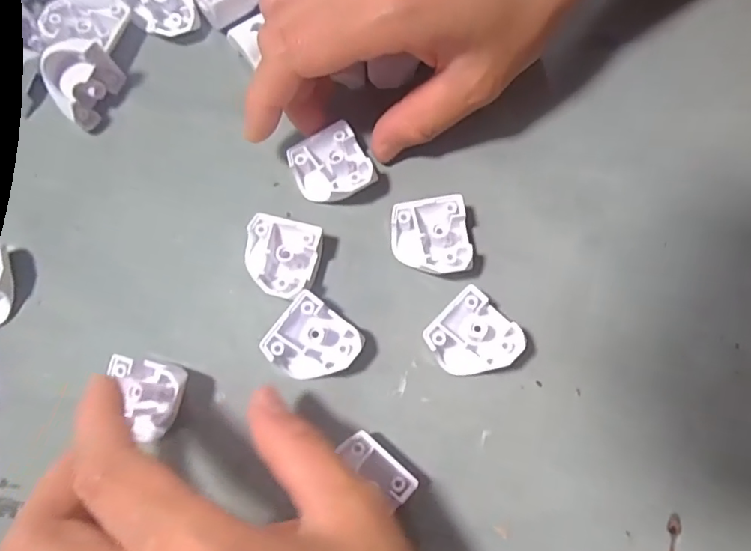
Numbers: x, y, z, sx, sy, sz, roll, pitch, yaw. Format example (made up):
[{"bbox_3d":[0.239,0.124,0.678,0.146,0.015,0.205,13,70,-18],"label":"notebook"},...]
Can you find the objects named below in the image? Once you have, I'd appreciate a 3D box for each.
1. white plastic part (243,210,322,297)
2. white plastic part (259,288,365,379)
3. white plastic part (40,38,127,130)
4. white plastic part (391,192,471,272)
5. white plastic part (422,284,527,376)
[{"bbox_3d":[-0.039,-0.007,0.220,0.030,0.017,0.032,14,77,2],"label":"white plastic part"},{"bbox_3d":[-0.025,0.027,0.213,0.032,0.015,0.031,39,79,8],"label":"white plastic part"},{"bbox_3d":[-0.127,-0.084,0.229,0.014,0.032,0.031,29,78,5],"label":"white plastic part"},{"bbox_3d":[0.022,-0.016,0.223,0.030,0.016,0.031,-6,77,-2],"label":"white plastic part"},{"bbox_3d":[0.039,0.025,0.213,0.032,0.016,0.030,44,80,9],"label":"white plastic part"}]

